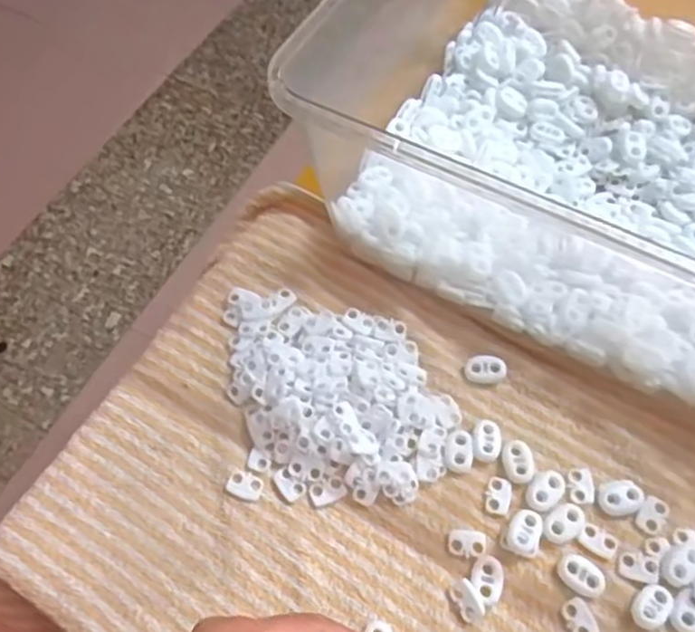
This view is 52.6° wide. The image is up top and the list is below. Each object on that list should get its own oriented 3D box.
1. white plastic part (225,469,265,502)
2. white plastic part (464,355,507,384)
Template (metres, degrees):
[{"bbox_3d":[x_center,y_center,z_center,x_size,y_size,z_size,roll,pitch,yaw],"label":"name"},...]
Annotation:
[{"bbox_3d":[-0.053,0.087,0.361,0.018,0.004,0.013,18,63,11],"label":"white plastic part"},{"bbox_3d":[0.076,0.029,0.387,0.022,0.007,0.014,0,61,2],"label":"white plastic part"}]

